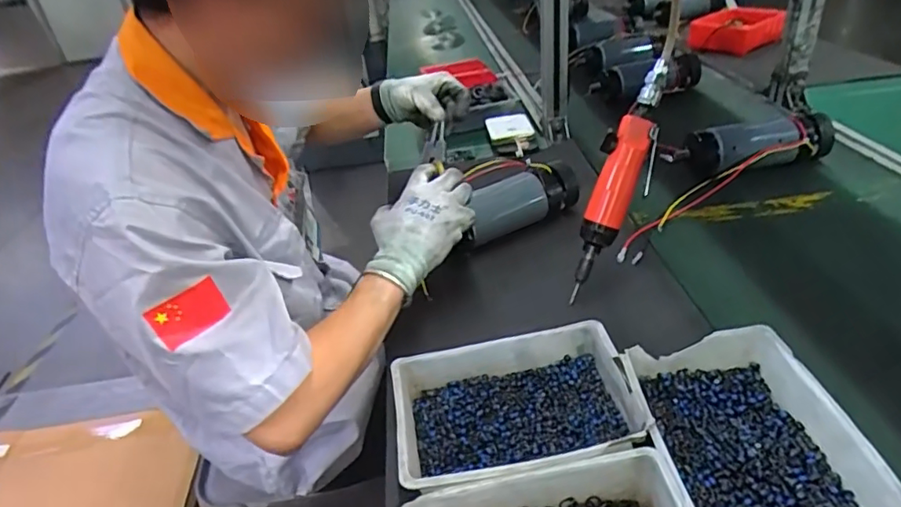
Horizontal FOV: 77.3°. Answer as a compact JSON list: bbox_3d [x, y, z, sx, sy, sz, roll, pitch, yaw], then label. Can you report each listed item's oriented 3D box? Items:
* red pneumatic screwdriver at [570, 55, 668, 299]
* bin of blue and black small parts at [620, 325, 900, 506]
[{"bbox_3d":[0.186,-0.076,0.624,0.048,0.275,0.046,27,15,38],"label":"red pneumatic screwdriver"},{"bbox_3d":[0.233,0.151,0.448,0.143,0.054,0.204,-5,33,-1],"label":"bin of blue and black small parts"}]

